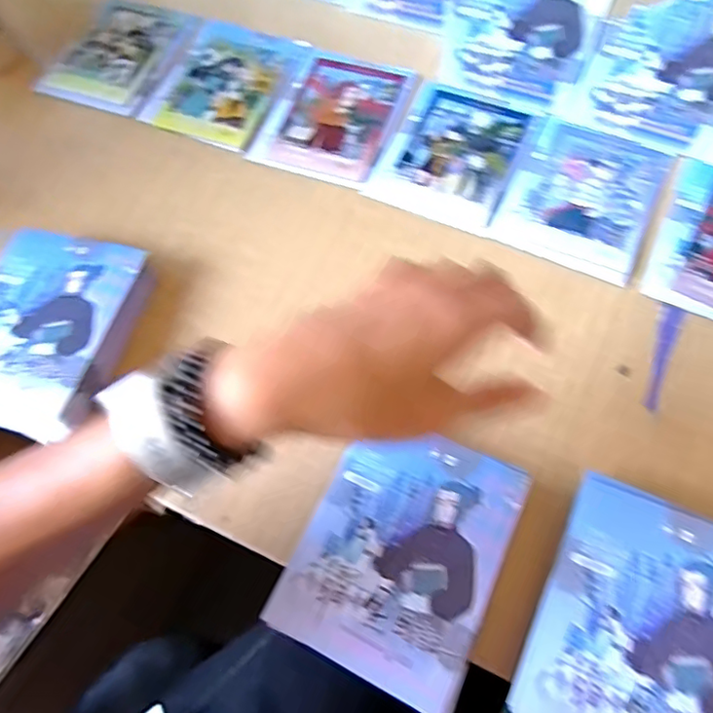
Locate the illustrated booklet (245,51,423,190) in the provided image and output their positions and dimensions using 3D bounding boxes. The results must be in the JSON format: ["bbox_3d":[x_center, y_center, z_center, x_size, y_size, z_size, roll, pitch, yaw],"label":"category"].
[{"bbox_3d":[-0.016,-0.224,0.509,0.108,0.006,0.155,21,69,11],"label":"illustrated booklet"}]

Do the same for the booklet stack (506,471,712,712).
[{"bbox_3d":[0.161,0.155,0.317,0.112,0.036,0.144,23,69,12],"label":"booklet stack"}]

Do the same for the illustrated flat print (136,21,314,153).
[{"bbox_3d":[-0.123,-0.261,0.533,0.115,0.007,0.141,22,69,12],"label":"illustrated flat print"}]

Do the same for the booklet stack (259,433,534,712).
[{"bbox_3d":[0.028,0.117,0.343,0.111,0.034,0.142,24,69,12],"label":"booklet stack"}]

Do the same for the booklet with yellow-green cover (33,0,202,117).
[{"bbox_3d":[-0.228,-0.301,0.558,0.106,0.014,0.154,20,69,11],"label":"booklet with yellow-green cover"}]

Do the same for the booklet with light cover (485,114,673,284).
[{"bbox_3d":[0.185,-0.133,0.460,0.111,0.005,0.140,25,70,13],"label":"booklet with light cover"}]

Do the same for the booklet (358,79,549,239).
[{"bbox_3d":[0.085,-0.174,0.482,0.113,0.004,0.137,24,70,12],"label":"booklet"}]

